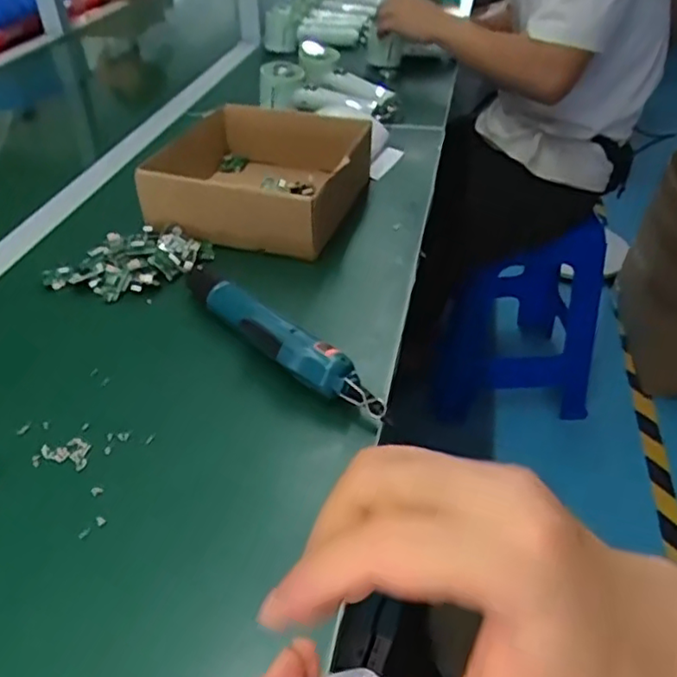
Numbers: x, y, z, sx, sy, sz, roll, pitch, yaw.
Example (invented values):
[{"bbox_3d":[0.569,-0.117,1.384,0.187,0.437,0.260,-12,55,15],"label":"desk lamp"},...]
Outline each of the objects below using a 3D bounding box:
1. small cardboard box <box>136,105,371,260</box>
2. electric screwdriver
[{"bbox_3d":[-0.086,-0.177,0.682,0.211,0.079,0.213,17,43,11],"label":"small cardboard box"},{"bbox_3d":[-0.058,-0.005,0.501,0.031,0.033,0.237,-30,48,-31],"label":"electric screwdriver"}]

